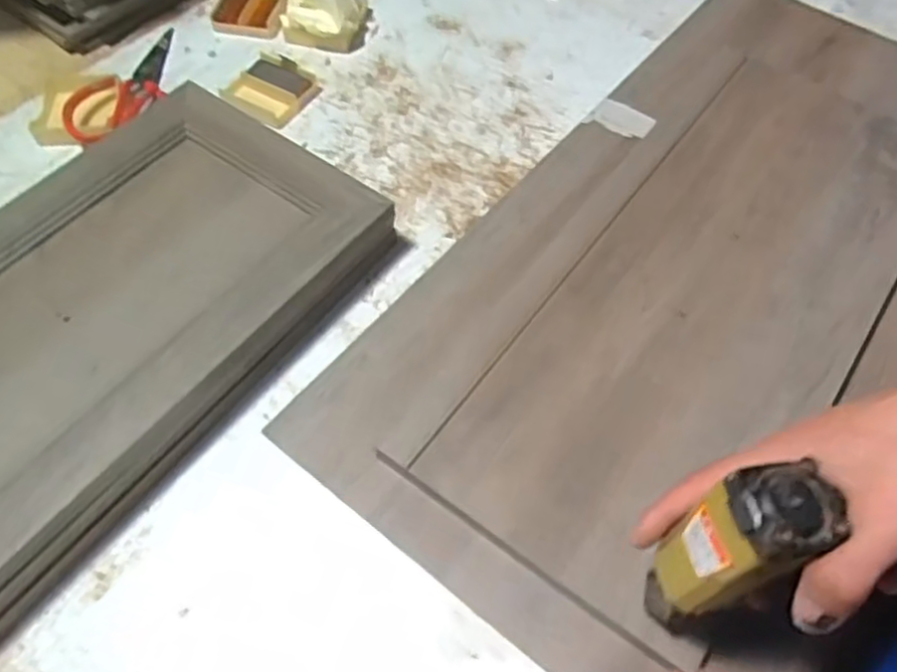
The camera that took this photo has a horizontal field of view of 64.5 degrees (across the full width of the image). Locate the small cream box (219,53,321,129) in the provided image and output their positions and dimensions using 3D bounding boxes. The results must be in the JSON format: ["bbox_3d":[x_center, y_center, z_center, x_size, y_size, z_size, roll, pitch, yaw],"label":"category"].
[{"bbox_3d":[-0.171,-0.236,0.684,0.069,0.022,0.075,29,62,16],"label":"small cream box"}]

